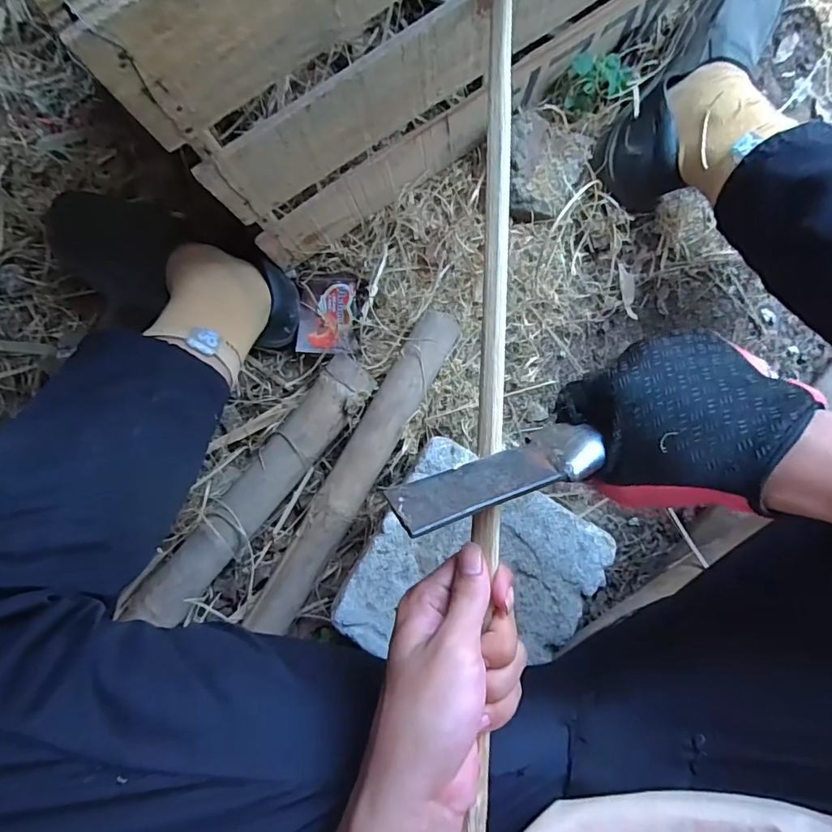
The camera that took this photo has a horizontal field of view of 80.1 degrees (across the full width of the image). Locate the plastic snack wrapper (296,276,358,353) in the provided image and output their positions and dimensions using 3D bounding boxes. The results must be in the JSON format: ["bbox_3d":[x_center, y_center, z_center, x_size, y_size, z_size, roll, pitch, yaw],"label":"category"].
[{"bbox_3d":[-0.100,-0.114,0.554,0.066,0.009,0.085,2,88,4],"label":"plastic snack wrapper"}]

